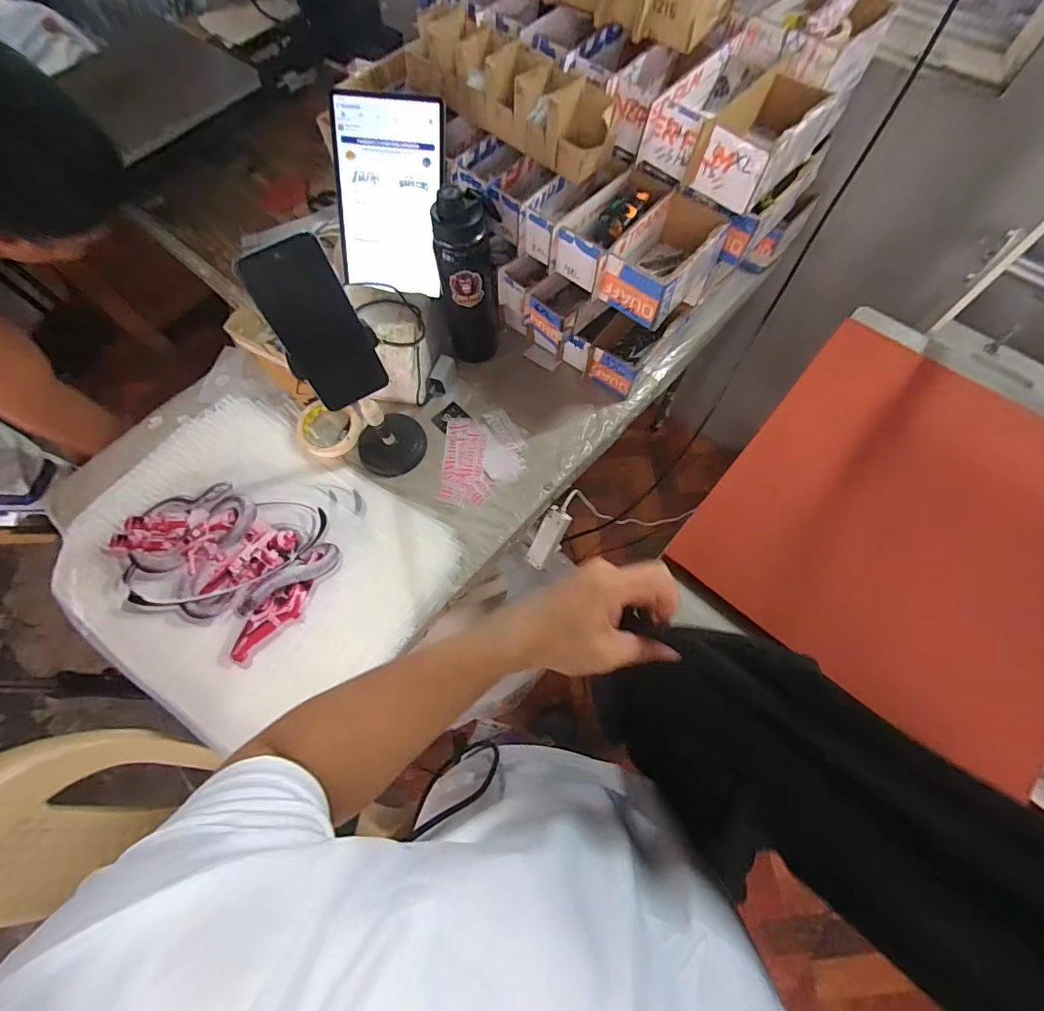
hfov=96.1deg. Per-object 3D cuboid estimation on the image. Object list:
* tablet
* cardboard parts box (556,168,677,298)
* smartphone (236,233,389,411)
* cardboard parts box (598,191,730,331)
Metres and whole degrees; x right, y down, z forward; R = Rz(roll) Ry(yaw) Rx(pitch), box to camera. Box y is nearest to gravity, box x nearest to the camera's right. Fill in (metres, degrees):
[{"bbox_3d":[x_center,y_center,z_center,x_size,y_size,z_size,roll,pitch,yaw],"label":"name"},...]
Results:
[{"bbox_3d":[-0.192,-0.446,0.684,0.154,0.237,0.011,11,29,3],"label":"tablet"},{"bbox_3d":[0.124,-0.378,0.642,0.089,0.067,0.182,38,73,15],"label":"cardboard parts box"},{"bbox_3d":[-0.194,-0.170,0.459,0.072,0.164,0.010,-35,53,-14],"label":"smartphone"},{"bbox_3d":[0.191,-0.330,0.628,0.098,0.070,0.175,37,73,15],"label":"cardboard parts box"}]

